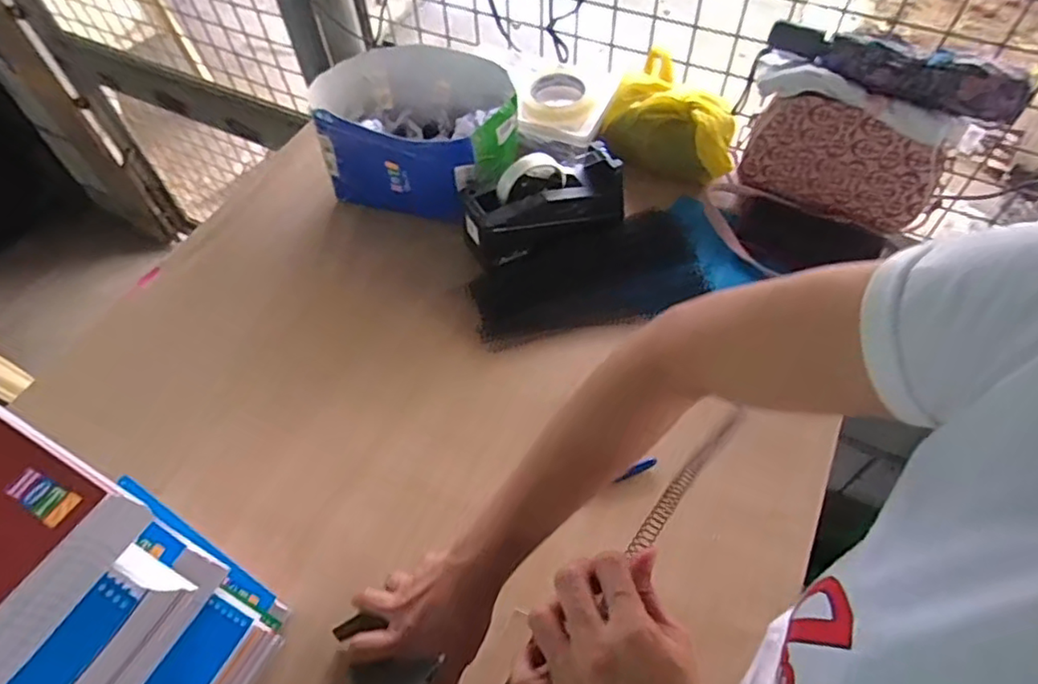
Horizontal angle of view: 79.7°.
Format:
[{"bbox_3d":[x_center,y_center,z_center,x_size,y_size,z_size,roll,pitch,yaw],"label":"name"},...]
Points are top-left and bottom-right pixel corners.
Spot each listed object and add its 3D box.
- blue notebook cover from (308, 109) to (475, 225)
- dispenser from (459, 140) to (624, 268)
[{"bbox_3d":[-0.158,-0.208,0.801,0.208,0.163,0.026,17,58,13],"label":"blue notebook cover"},{"bbox_3d":[0.031,-0.176,0.783,0.204,0.095,0.090,-20,58,-11],"label":"dispenser"}]

